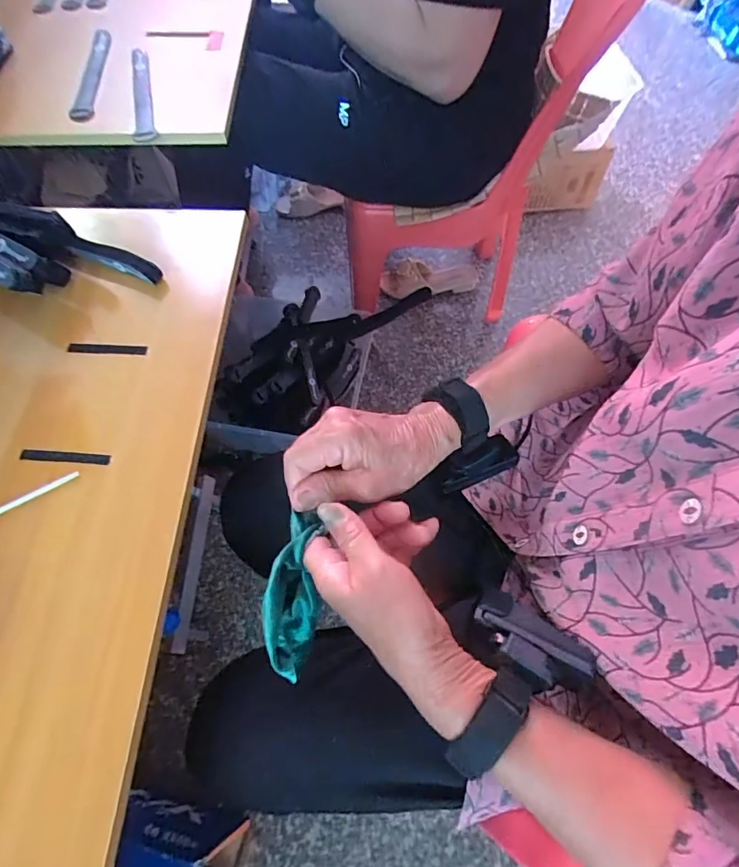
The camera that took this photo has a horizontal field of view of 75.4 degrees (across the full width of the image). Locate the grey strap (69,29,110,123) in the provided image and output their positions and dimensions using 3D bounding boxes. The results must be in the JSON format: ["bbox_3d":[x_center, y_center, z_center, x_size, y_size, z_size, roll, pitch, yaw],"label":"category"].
[{"bbox_3d":[-0.340,-0.442,0.587,0.031,0.011,0.193,-7,62,-1],"label":"grey strap"}]

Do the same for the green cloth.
[{"bbox_3d":[-0.055,0.120,0.347,0.035,0.028,0.121,7,95,6],"label":"green cloth"}]

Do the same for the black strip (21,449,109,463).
[{"bbox_3d":[-0.255,0.020,0.400,0.074,0.006,0.011,3,61,1],"label":"black strip"}]

